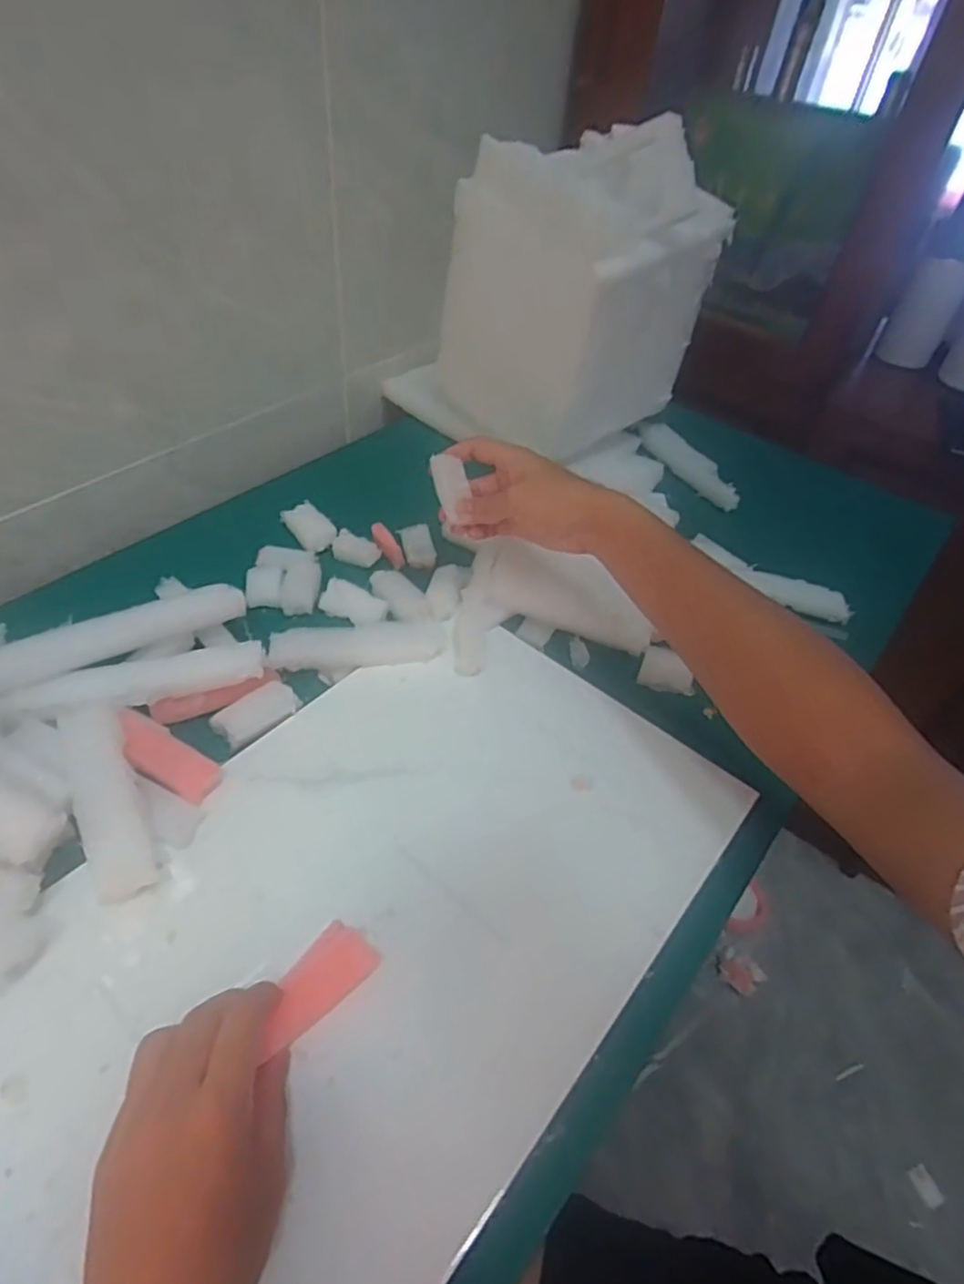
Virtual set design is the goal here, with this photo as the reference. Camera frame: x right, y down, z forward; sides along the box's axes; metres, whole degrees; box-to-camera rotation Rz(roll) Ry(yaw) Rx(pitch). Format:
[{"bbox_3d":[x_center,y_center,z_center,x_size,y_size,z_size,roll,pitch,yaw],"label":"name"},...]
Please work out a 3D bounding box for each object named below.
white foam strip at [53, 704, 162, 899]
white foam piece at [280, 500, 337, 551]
[{"bbox_3d":[-0.233,0.097,0.422,0.036,0.019,0.124,-19,66,-23],"label":"white foam strip"},{"bbox_3d":[-0.169,-0.114,0.665,0.032,0.020,0.059,-26,56,-28],"label":"white foam piece"}]

